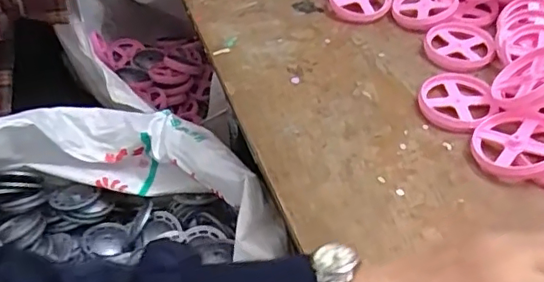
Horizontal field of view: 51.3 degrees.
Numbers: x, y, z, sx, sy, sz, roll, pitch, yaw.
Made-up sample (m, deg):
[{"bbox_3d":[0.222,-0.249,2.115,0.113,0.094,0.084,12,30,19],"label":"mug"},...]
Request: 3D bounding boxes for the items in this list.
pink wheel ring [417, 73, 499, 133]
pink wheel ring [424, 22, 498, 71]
[{"bbox_3d":[0.158,-0.035,0.479,0.066,0.012,0.062,-2,44,2],"label":"pink wheel ring"},{"bbox_3d":[0.178,-0.091,0.540,0.063,0.012,0.064,-2,44,2],"label":"pink wheel ring"}]

